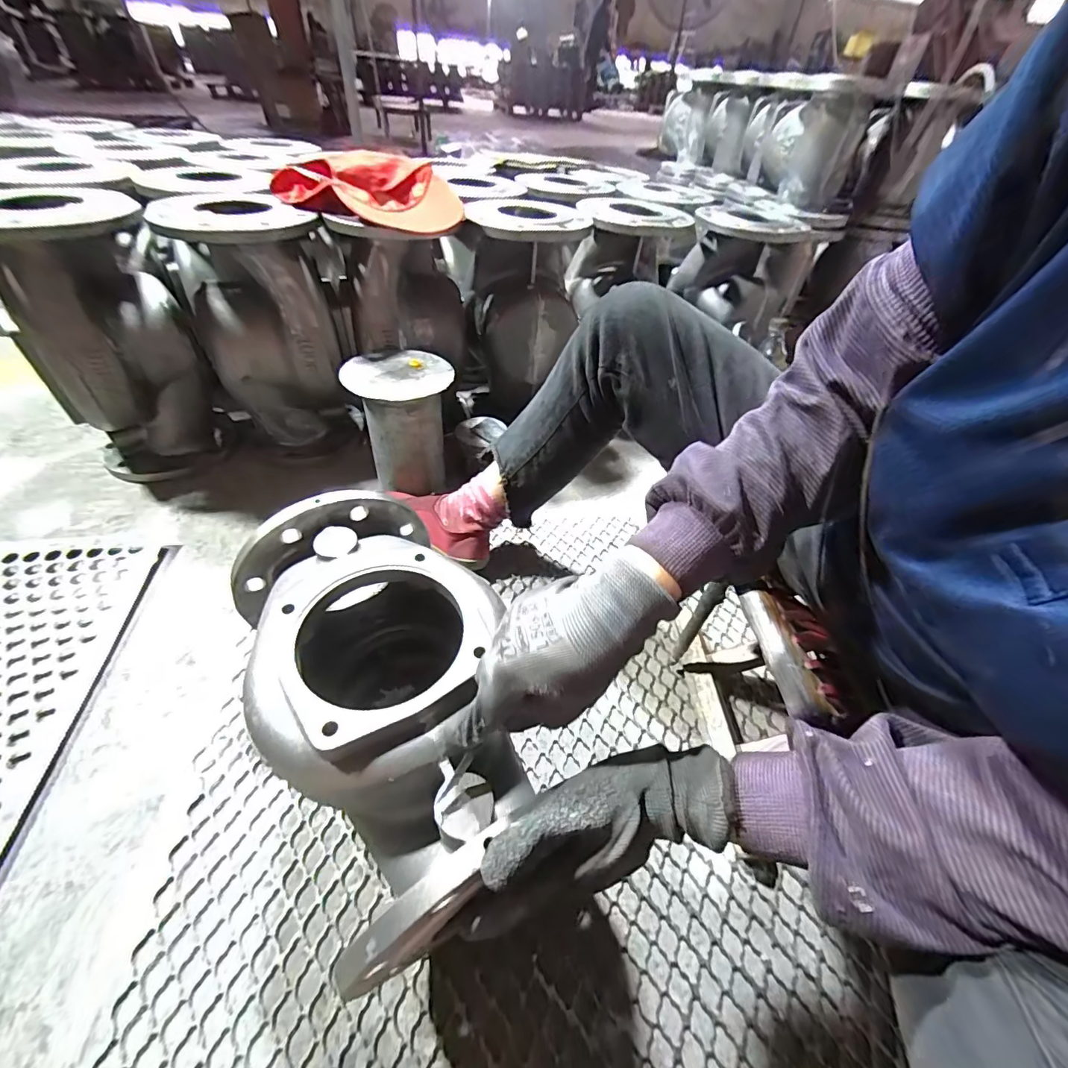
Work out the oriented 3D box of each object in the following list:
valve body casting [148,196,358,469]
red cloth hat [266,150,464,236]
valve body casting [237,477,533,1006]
[{"bbox_3d":[-0.410,-0.303,0.732,0.186,0.352,0.188,-18,51,-23],"label":"valve body casting"},{"bbox_3d":[-0.246,-0.505,0.675,0.229,0.071,0.158,20,47,12],"label":"red cloth hat"},{"bbox_3d":[-0.142,0.145,0.422,0.197,0.202,0.354,-17,46,-22],"label":"valve body casting"}]

